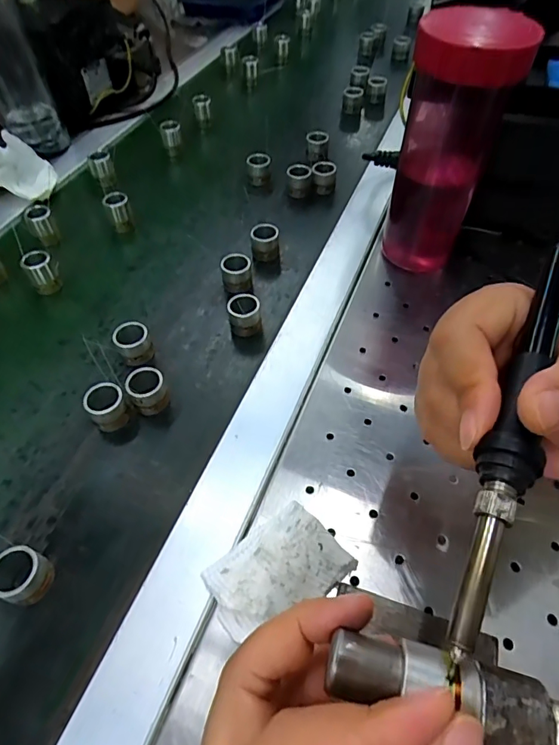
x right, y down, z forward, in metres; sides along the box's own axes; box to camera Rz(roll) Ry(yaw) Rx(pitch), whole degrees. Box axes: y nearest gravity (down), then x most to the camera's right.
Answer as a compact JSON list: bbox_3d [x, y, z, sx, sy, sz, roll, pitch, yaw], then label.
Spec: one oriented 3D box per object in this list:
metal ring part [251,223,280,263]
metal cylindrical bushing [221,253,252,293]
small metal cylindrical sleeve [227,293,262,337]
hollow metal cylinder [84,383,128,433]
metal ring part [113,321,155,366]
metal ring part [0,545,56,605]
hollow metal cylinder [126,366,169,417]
[{"bbox_3d":[-0.013,-0.115,0.409,0.024,0.025,0.020,-3,54,-4],"label":"metal ring part"},{"bbox_3d":[-0.035,-0.079,0.380,0.024,0.025,0.029,-4,54,-5],"label":"metal cylindrical bushing"},{"bbox_3d":[-0.026,-0.042,0.351,0.024,0.027,0.023,1,54,-1],"label":"small metal cylindrical sleeve"},{"bbox_3d":[-0.114,0.024,0.306,0.024,0.027,0.021,-36,63,-24],"label":"hollow metal cylinder"},{"bbox_3d":[-0.107,-0.021,0.339,0.023,0.024,0.025,1,54,-1],"label":"metal ring part"},{"bbox_3d":[-0.135,0.108,0.244,0.022,0.026,0.025,21,56,13],"label":"metal ring part"},{"bbox_3d":[-0.088,0.014,0.312,0.023,0.027,0.023,1,54,-1],"label":"hollow metal cylinder"}]

